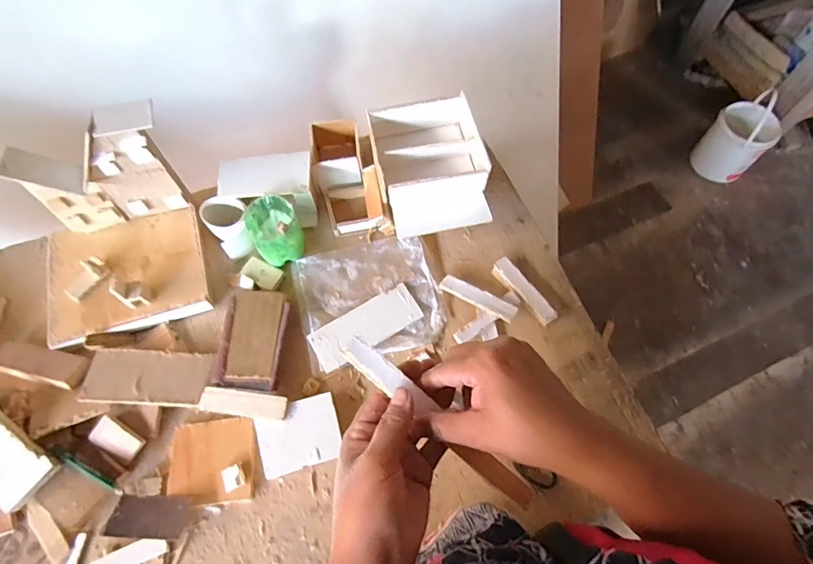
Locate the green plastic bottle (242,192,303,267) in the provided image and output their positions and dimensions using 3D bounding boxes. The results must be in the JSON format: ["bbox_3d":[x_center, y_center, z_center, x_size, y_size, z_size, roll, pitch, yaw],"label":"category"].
[{"bbox_3d":[-0.153,-0.060,0.518,0.056,0.069,0.059,0,65,0],"label":"green plastic bottle"}]

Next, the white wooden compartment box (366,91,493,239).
[{"bbox_3d":[0.029,-0.139,0.558,0.128,0.085,0.146,-10,65,-4],"label":"white wooden compartment box"}]

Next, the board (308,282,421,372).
[{"bbox_3d":[-0.045,0.049,0.506,0.126,0.007,0.049,-30,73,-16],"label":"board"}]

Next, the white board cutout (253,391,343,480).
[{"bbox_3d":[-0.108,0.153,0.447,0.081,0.004,0.064,-17,67,-6],"label":"white board cutout"}]

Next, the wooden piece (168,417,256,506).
[{"bbox_3d":[-0.192,0.176,0.439,0.081,0.009,0.076,-7,65,-3],"label":"wooden piece"}]

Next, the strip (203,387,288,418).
[{"bbox_3d":[-0.166,0.125,0.458,0.087,0.010,0.025,5,65,3],"label":"strip"}]

